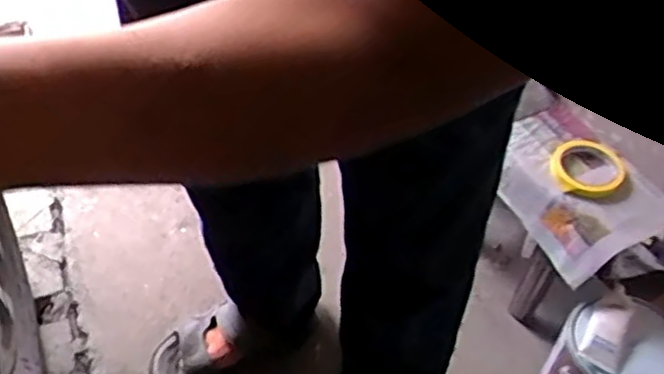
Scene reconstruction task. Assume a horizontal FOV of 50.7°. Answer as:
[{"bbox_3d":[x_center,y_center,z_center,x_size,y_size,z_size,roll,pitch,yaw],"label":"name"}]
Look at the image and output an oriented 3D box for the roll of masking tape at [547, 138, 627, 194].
[{"bbox_3d":[0.356,-0.030,0.980,0.101,0.014,0.096,4,48,5],"label":"roll of masking tape"}]

